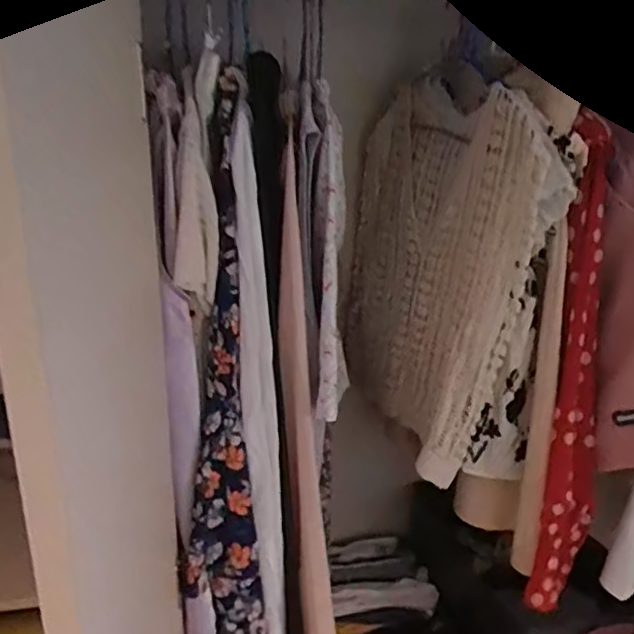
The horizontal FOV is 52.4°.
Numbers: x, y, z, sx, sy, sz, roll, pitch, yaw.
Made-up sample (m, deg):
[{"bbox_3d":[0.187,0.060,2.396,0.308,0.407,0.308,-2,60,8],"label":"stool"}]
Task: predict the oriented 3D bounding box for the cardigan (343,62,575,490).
[{"bbox_3d":[0.168,-0.091,1.004,0.111,0.504,0.472,-3,19,-11],"label":"cardigan"}]

